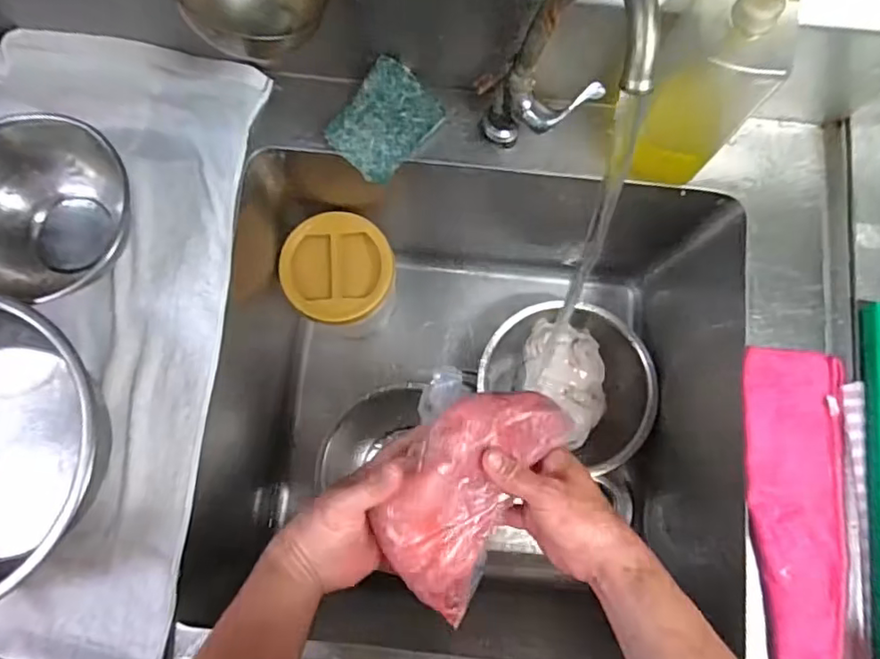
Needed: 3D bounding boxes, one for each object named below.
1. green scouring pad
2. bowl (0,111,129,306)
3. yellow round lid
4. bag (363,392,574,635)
[{"bbox_3d":[-0.055,-0.204,0.569,0.077,0.023,0.103,39,83,7],"label":"green scouring pad"},{"bbox_3d":[-0.357,-0.103,0.526,0.151,0.076,0.162,0,78,0],"label":"bowl"},{"bbox_3d":[-0.128,-0.079,0.729,0.134,0.024,0.141,0,80,1],"label":"yellow round lid"},{"bbox_3d":[0.022,0.136,0.490,0.097,0.062,0.193,31,82,6],"label":"bag"}]

